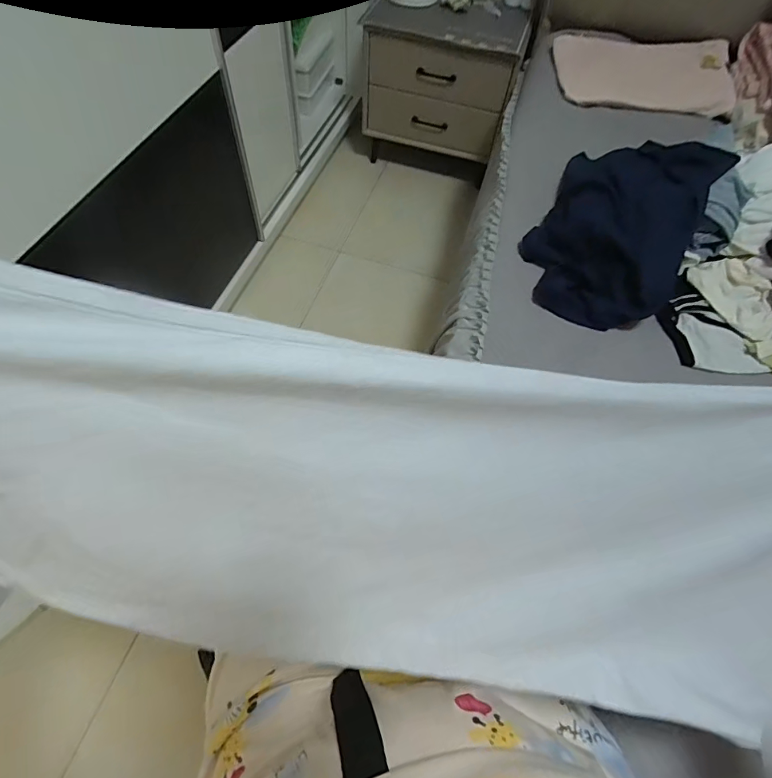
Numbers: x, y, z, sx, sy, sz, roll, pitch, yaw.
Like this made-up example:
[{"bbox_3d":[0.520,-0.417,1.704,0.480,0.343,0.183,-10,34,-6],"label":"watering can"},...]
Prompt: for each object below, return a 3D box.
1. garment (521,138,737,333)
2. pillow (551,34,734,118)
[{"bbox_3d":[0.394,-0.277,0.753,0.258,0.183,0.316,32,63,13],"label":"garment"},{"bbox_3d":[0.617,-0.765,1.087,0.410,0.104,0.253,10,60,2],"label":"pillow"}]

